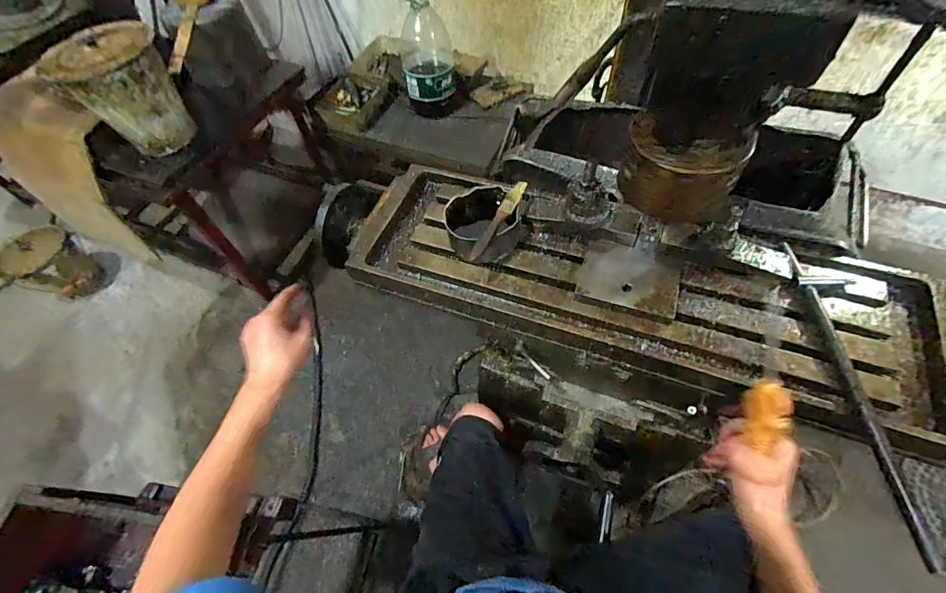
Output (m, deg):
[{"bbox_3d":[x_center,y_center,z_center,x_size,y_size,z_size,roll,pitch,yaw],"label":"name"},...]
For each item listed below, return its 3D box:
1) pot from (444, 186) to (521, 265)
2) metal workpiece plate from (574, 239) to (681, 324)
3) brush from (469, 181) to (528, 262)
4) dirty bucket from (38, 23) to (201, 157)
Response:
[{"bbox_3d":[0.019,-0.108,0.629,0.113,0.054,0.107,-23,59,-10],"label":"pot"},{"bbox_3d":[0.214,-0.025,0.571,0.127,0.020,0.102,17,61,14],"label":"metal workpiece plate"},{"bbox_3d":[0.037,-0.108,0.587,0.023,0.013,0.151,22,63,17],"label":"brush"},{"bbox_3d":[-0.894,-0.527,1.089,0.246,0.249,0.248,-39,63,-18],"label":"dirty bucket"}]

